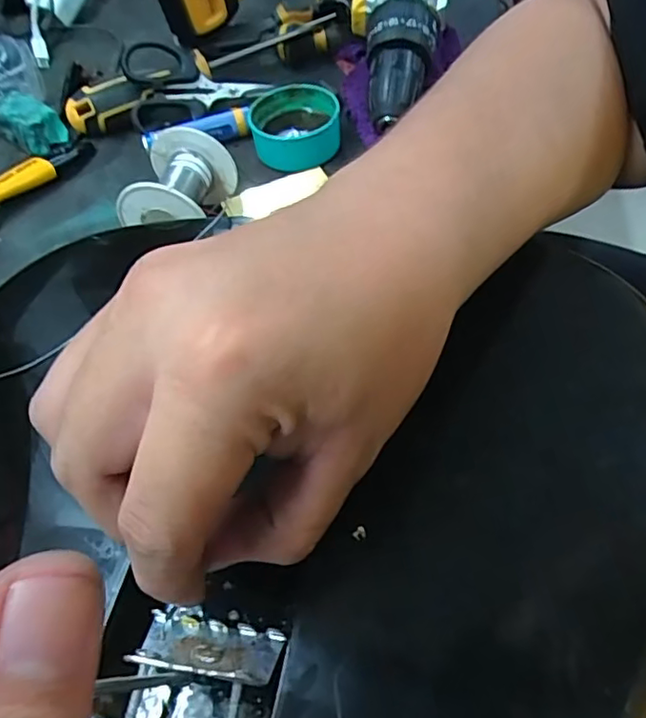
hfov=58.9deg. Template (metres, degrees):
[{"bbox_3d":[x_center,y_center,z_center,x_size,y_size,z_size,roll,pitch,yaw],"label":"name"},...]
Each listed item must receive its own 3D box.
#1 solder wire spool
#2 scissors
[{"bbox_3d":[-0.084,-0.096,0.338,0.052,0.054,0.056,8,56,10],"label":"solder wire spool"},{"bbox_3d":[-0.093,-0.204,0.411,0.099,0.058,0.016,-25,18,-15],"label":"scissors"}]

